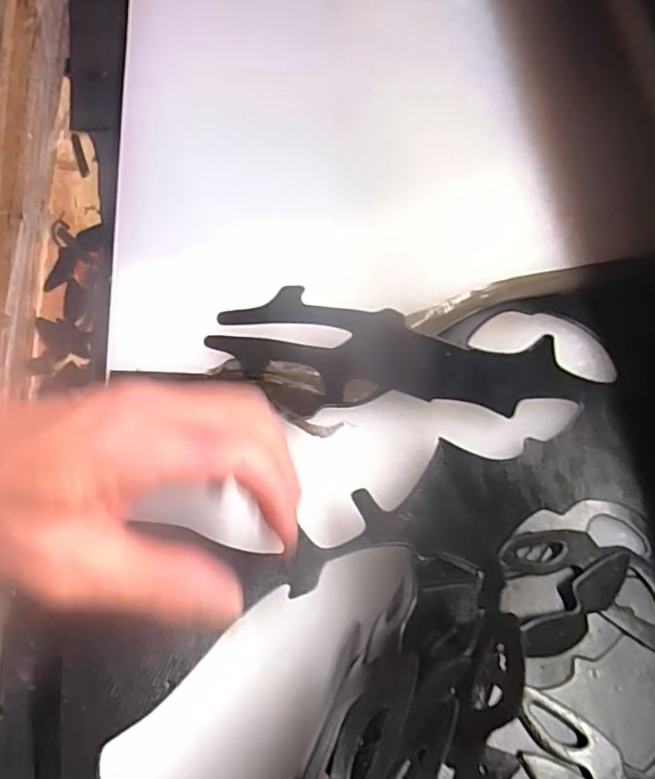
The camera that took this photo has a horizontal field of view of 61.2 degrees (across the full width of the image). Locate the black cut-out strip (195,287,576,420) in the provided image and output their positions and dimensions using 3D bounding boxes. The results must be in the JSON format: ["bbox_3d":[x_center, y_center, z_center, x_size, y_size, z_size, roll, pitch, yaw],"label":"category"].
[{"bbox_3d":[0.039,-0.012,0.322,0.215,0.044,0.059,12,70,-4],"label":"black cut-out strip"}]

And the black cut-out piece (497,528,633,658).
[{"bbox_3d":[0.131,0.105,0.302,0.072,0.016,0.061,-14,81,-11],"label":"black cut-out piece"}]

